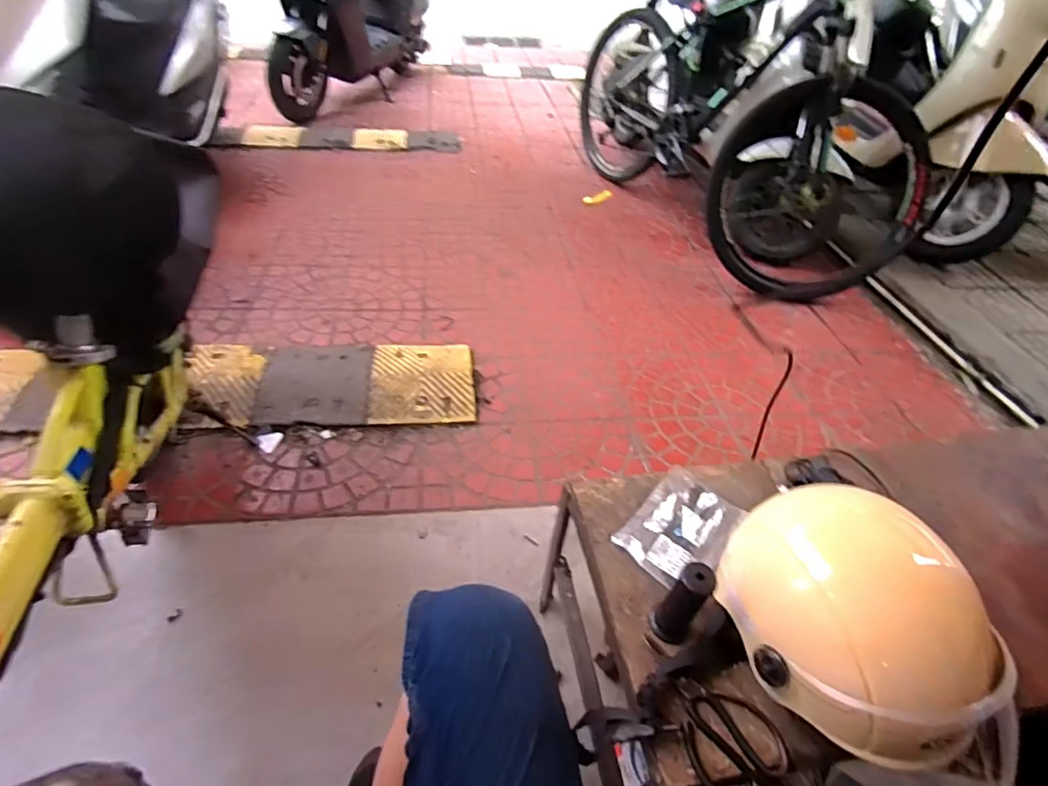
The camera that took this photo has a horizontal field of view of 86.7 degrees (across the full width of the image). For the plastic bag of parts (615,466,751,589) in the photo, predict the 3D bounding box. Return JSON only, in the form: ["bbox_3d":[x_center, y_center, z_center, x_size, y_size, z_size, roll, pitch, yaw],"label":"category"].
[{"bbox_3d":[0.200,0.169,0.699,0.107,0.022,0.161,36,53,23],"label":"plastic bag of parts"}]

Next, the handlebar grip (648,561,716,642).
[{"bbox_3d":[0.162,0.216,0.571,0.039,0.107,0.036,31,51,20],"label":"handlebar grip"}]

